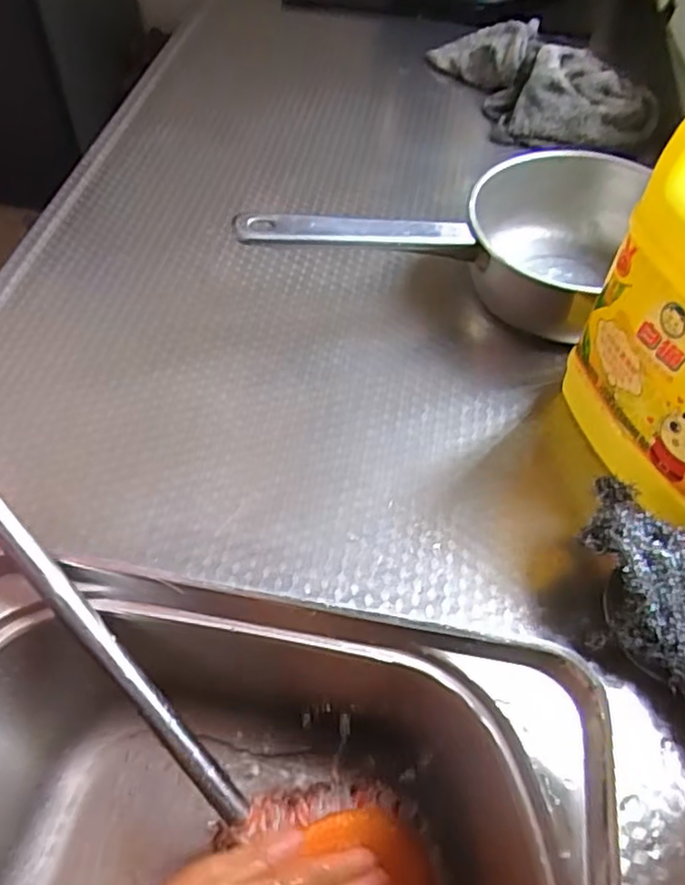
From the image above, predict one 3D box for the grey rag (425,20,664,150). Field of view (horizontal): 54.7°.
[{"bbox_3d":[0.206,-0.389,0.719,0.139,0.078,0.258,-33,62,-21],"label":"grey rag"}]

